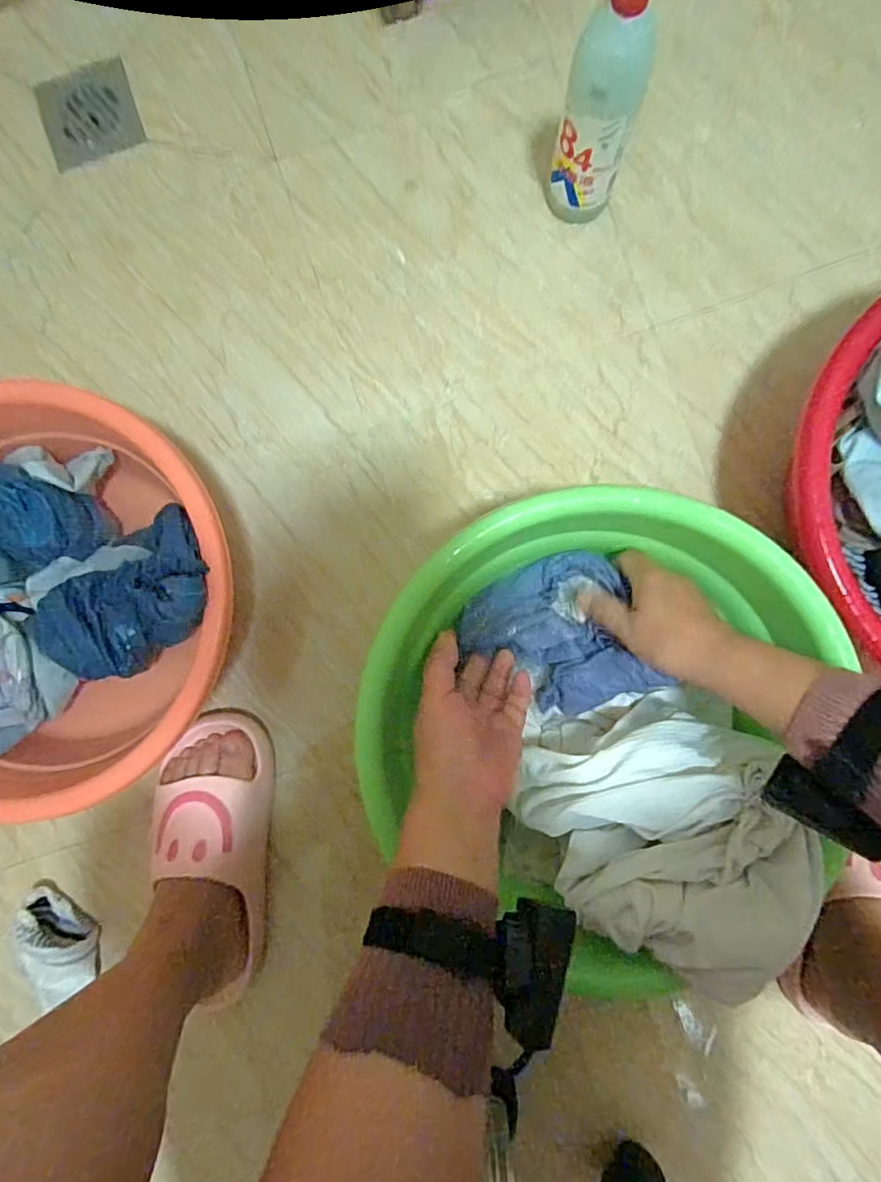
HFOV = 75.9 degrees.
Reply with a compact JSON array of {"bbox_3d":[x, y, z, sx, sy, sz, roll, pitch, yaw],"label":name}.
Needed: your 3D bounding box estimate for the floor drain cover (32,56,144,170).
[{"bbox_3d":[-0.370,-0.504,0.596,0.101,0.004,0.094,-19,89,2],"label":"floor drain cover"}]

